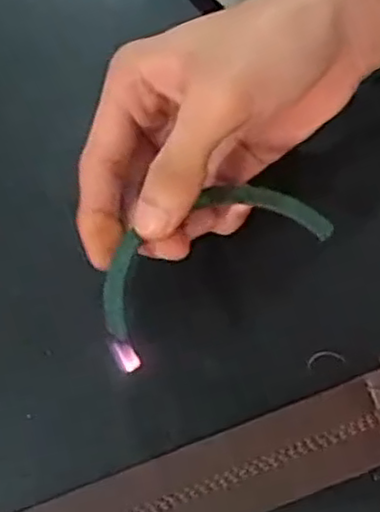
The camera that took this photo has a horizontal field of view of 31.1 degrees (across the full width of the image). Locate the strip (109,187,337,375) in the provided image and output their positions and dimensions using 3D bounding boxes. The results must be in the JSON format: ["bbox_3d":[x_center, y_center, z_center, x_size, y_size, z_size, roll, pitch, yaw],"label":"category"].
[{"bbox_3d":[0.008,0.001,0.250,0.092,0.007,0.050,-22,69,-16],"label":"strip"}]

